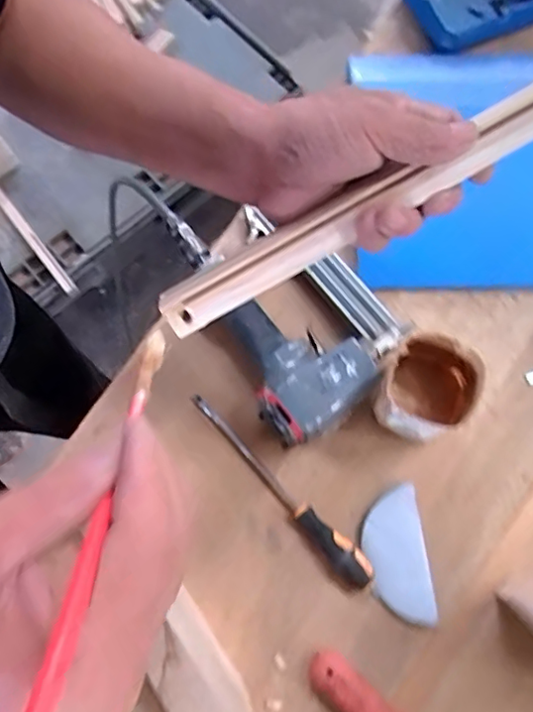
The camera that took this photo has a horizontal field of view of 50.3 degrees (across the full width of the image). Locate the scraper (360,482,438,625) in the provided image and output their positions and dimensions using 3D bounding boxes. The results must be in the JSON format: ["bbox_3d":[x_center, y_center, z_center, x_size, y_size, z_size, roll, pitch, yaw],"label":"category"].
[{"bbox_3d":[0.115,0.178,0.509,0.053,0.006,0.113,-11,74,8],"label":"scraper"}]

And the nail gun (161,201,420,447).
[{"bbox_3d":[-0.004,-0.046,0.552,0.152,0.063,0.255,-44,77,-8],"label":"nail gun"}]

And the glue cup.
[{"bbox_3d":[0.143,0.031,0.516,0.075,0.092,0.083,27,78,10],"label":"glue cup"}]

